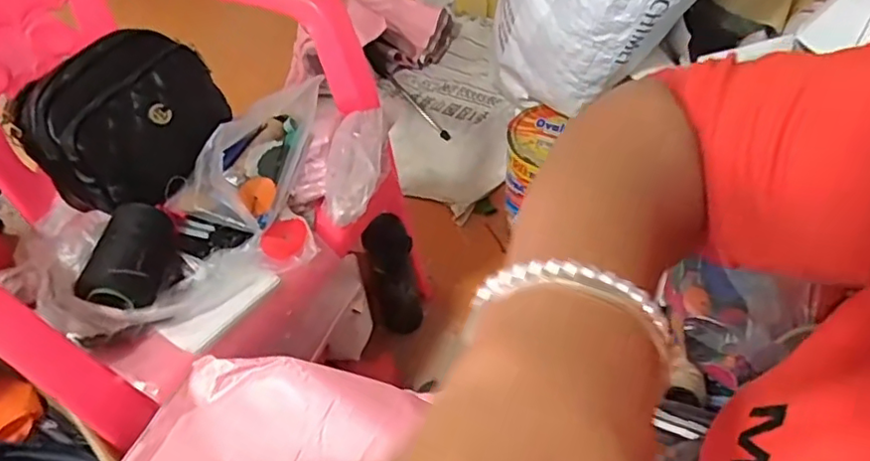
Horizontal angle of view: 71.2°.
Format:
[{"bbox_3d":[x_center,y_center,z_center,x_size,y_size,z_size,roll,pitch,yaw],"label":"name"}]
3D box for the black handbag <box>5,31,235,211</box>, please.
[{"bbox_3d":[-0.332,-0.122,0.665,0.202,0.164,0.083,-48,20,-25],"label":"black handbag"}]

